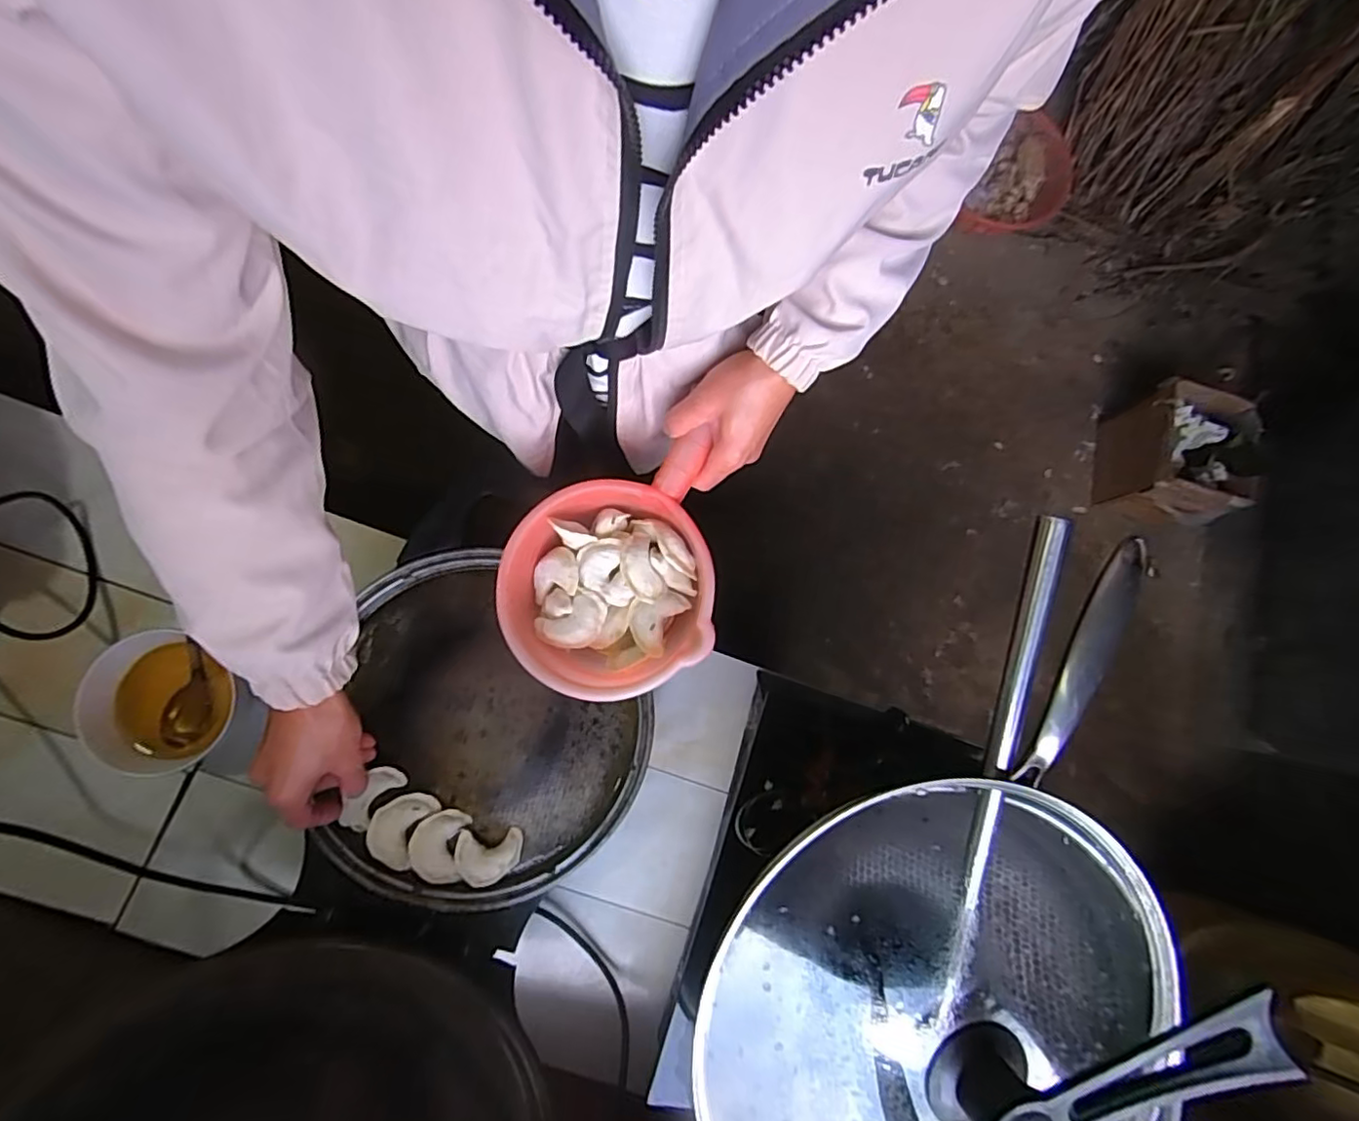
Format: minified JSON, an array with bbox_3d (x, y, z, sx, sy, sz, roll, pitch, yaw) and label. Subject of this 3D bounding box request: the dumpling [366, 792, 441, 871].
[{"bbox_3d":[-0.253,0.241,0.544,0.044,0.014,0.064,25,81,5],"label":"dumpling"}]

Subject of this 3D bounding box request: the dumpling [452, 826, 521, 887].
[{"bbox_3d":[-0.175,0.272,0.552,0.055,0.024,0.046,-2,80,0],"label":"dumpling"}]

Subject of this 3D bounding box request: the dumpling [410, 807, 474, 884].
[{"bbox_3d":[-0.219,0.258,0.547,0.045,0.017,0.059,8,80,2],"label":"dumpling"}]

